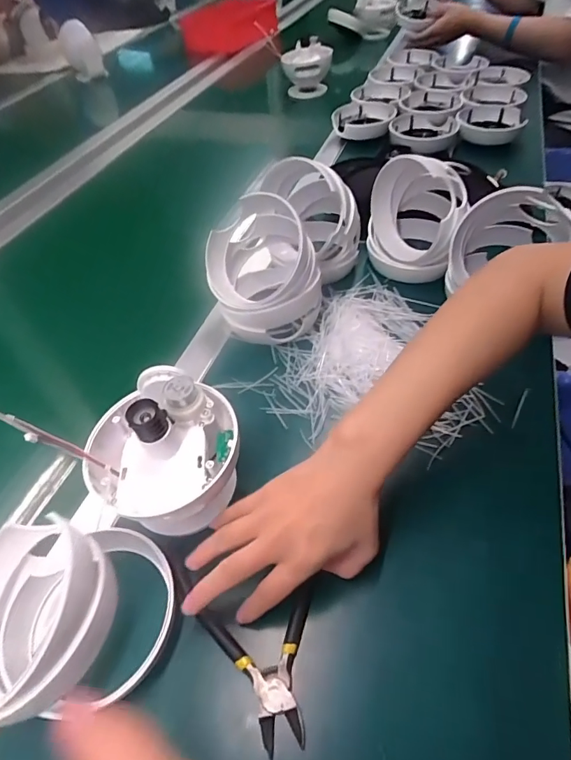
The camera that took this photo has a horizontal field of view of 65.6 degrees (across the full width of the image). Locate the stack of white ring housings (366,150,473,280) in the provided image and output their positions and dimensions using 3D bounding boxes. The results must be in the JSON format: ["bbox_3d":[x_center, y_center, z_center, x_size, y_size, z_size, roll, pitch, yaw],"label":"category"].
[{"bbox_3d":[0.159,-0.207,0.547,0.106,0.129,0.113,9,51,13],"label":"stack of white ring housings"}]

